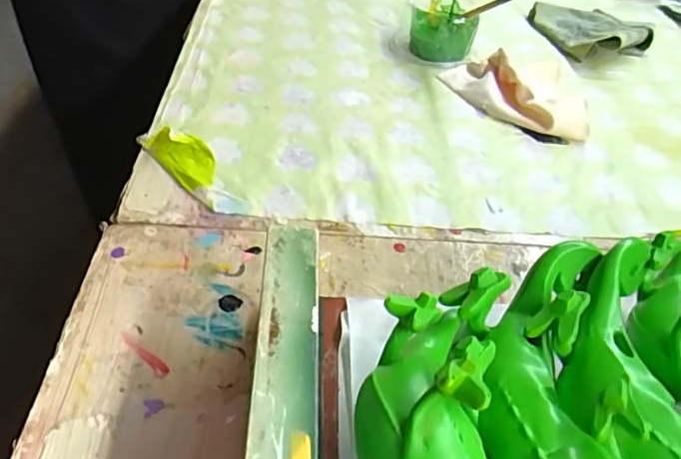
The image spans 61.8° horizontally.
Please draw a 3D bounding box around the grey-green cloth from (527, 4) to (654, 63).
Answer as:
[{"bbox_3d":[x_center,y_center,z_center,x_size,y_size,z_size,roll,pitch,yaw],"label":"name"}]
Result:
[{"bbox_3d":[0.204,-0.171,0.478,0.074,0.023,0.096,-20,49,-27],"label":"grey-green cloth"}]

